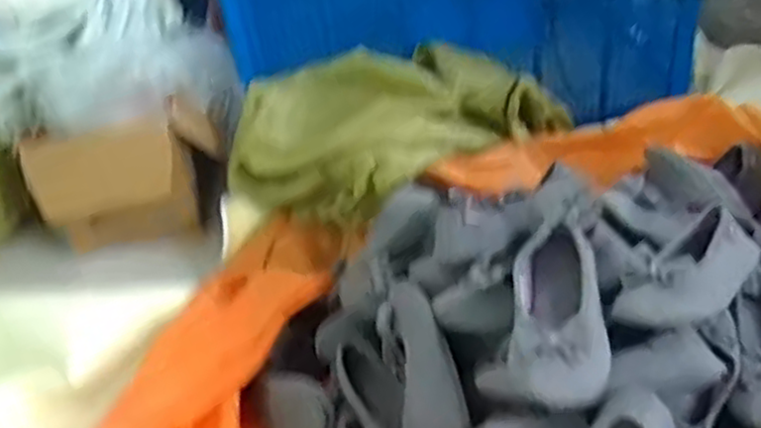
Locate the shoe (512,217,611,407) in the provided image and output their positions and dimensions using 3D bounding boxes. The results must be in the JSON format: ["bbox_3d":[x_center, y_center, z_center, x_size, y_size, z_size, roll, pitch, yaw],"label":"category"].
[{"bbox_3d":[0.185,0.100,0.802,0.094,0.057,0.225,0,38,10],"label":"shoe"}]

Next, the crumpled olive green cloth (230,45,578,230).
[{"bbox_3d":[0.014,-0.169,1.485,0.489,0.175,0.497,26,49,36],"label":"crumpled olive green cloth"}]

